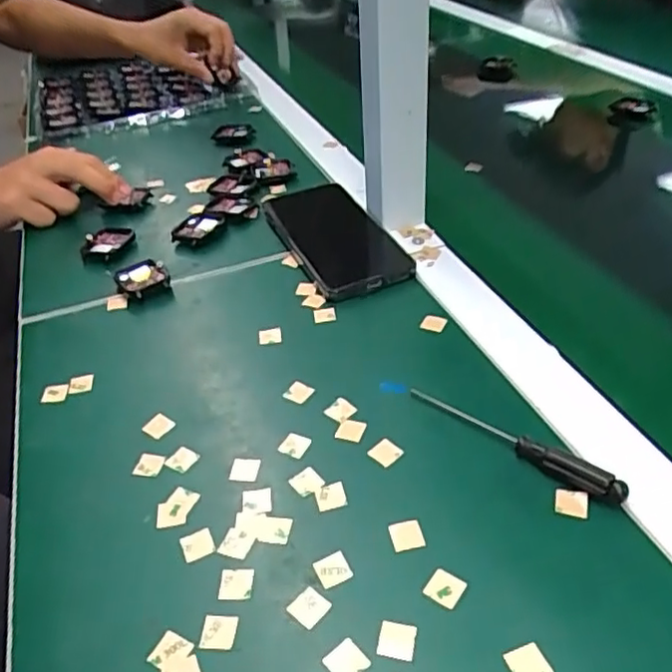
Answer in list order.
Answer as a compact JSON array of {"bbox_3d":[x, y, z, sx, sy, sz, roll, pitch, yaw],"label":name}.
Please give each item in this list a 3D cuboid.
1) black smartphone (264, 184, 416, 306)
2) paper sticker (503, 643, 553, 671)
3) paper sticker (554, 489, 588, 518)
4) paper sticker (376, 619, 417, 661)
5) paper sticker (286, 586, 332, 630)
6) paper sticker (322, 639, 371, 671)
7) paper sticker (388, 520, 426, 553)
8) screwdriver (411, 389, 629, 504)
[{"bbox_3d":[-0.001,-0.085,0.554,0.076,0.017,0.168,-17,39,-15],"label":"black smartphone"},{"bbox_3d":[0.081,0.138,0.273,0.015,0.004,0.015,-17,39,-15],"label":"paper sticker"},{"bbox_3d":[0.121,0.086,0.334,0.016,0.004,0.014,9,50,15],"label":"paper sticker"},{"bbox_3d":[0.027,0.133,0.285,0.015,0.004,0.015,5,39,13],"label":"paper sticker"},{"bbox_3d":[-0.012,0.126,0.302,0.015,0.004,0.016,24,46,32],"label":"paper sticker"},{"bbox_3d":[0.004,0.140,0.280,0.016,0.004,0.015,-30,44,-29],"label":"paper sticker"},{"bbox_3d":[0.035,0.099,0.326,0.016,0.004,0.016,-11,38,-7],"label":"paper sticker"},{"bbox_3d":[0.097,0.056,0.365,0.010,0.016,0.132,-33,46,-31],"label":"screwdriver"}]

